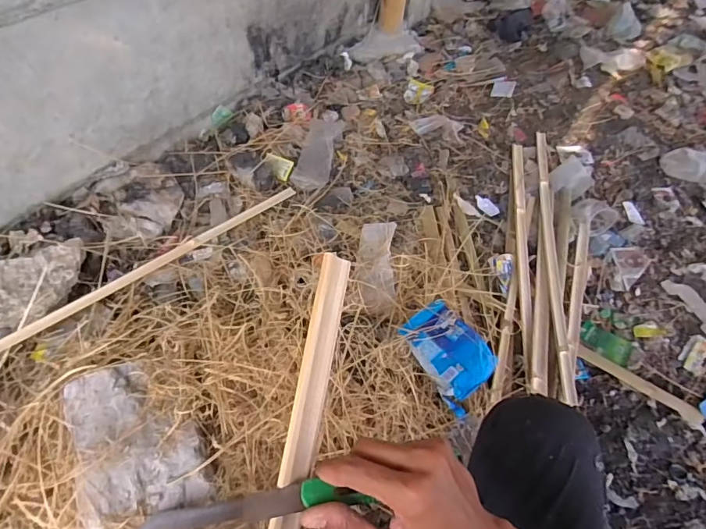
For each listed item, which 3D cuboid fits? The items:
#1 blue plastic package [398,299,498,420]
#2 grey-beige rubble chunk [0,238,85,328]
[{"bbox_3d":[0.198,0.183,0.930,0.141,0.051,0.212,-23,58,-20],"label":"blue plastic package"},{"bbox_3d":[-0.686,0.037,0.937,0.216,0.062,0.171,-19,59,-13],"label":"grey-beige rubble chunk"}]

